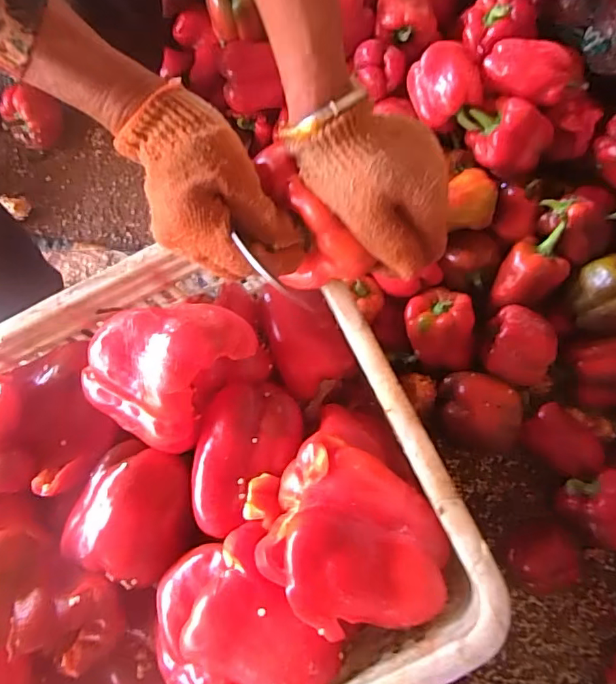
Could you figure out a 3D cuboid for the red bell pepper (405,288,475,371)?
[{"bbox_3d":[0.175,-0.022,0.660,0.090,0.064,0.104,-4,72,0],"label":"red bell pepper"}]

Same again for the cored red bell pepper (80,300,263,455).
[{"bbox_3d":[-0.116,0.018,0.407,0.103,0.064,0.121,36,76,12],"label":"cored red bell pepper"}]

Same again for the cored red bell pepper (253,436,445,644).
[{"bbox_3d":[0.030,0.135,0.341,0.129,0.054,0.107,37,77,12],"label":"cored red bell pepper"}]

